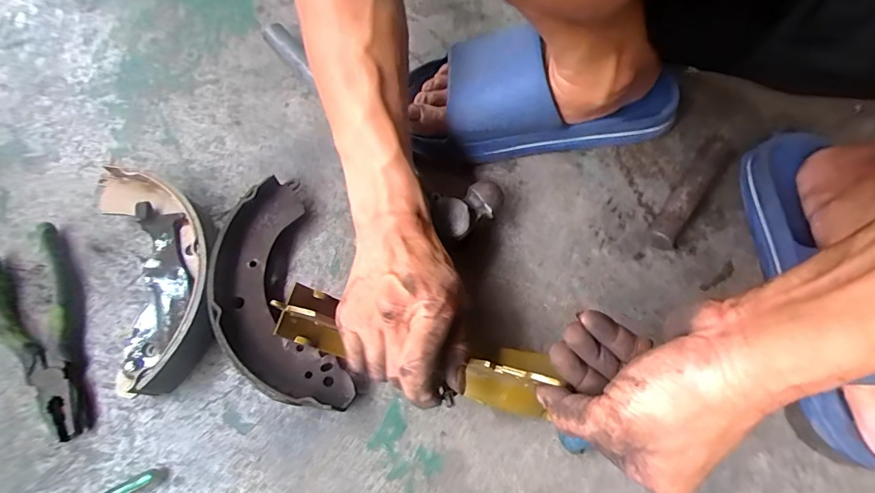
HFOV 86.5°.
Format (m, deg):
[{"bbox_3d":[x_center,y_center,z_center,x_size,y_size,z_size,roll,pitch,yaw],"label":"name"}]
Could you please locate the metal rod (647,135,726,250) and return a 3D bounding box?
[{"bbox_3d":[0.240,-0.059,0.440,0.022,0.025,0.145,31,72,13],"label":"metal rod"}]

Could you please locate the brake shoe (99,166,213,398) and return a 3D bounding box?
[{"bbox_3d":[-0.240,0.017,0.405,0.094,0.039,0.206,-19,69,-6],"label":"brake shoe"}]

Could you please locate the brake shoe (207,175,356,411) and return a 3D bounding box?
[{"bbox_3d":[-0.139,0.043,0.393,0.084,0.038,0.204,-20,69,-6],"label":"brake shoe"}]

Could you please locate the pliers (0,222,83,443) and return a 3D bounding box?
[{"bbox_3d":[-0.336,0.070,0.398,0.065,0.023,0.190,-28,71,-10],"label":"pliers"}]

